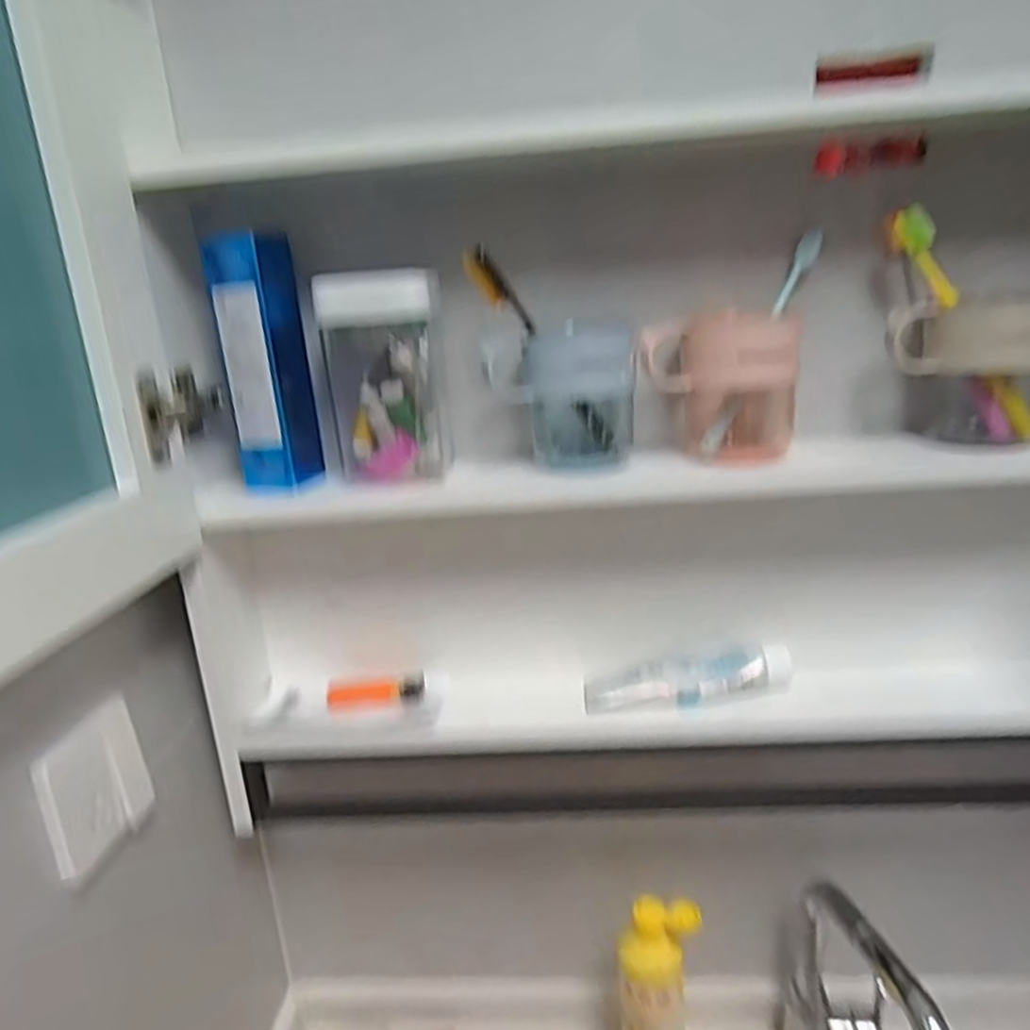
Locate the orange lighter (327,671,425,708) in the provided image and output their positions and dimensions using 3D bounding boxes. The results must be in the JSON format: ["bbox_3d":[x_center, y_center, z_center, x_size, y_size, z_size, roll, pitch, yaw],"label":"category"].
[{"bbox_3d":[-0.118,0.149,0.645,0.081,0.017,0.020,-7,17,-10],"label":"orange lighter"}]

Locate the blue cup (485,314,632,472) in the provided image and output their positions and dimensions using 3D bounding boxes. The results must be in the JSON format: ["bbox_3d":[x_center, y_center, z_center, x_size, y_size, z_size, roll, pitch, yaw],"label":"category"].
[{"bbox_3d":[0.038,-0.092,0.590,0.109,0.105,0.075,-1,17,10],"label":"blue cup"}]

